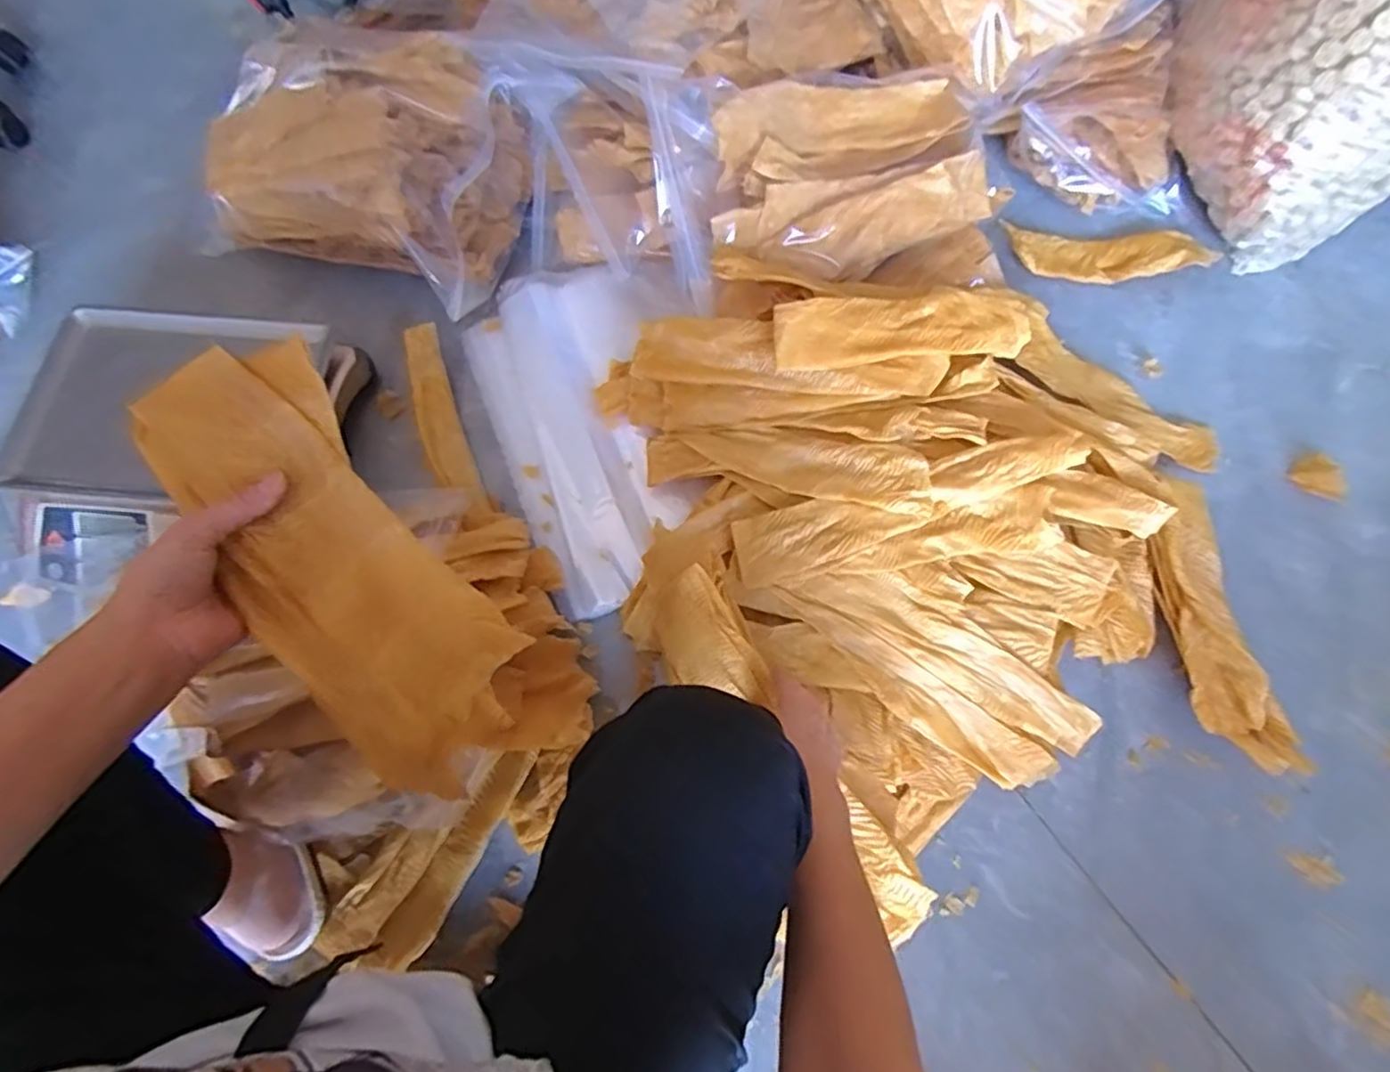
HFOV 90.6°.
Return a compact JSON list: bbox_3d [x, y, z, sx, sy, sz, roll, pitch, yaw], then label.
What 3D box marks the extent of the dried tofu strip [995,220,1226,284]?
[{"bbox_3d":[0.561,-0.390,0.948,0.277,0.046,0.093,-6,70,-1],"label":"dried tofu strip"}]

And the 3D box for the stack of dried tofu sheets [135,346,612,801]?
[{"bbox_3d":[-0.217,0.020,0.426,0.124,0.046,0.297,-40,95,-13],"label":"stack of dried tofu sheets"}]

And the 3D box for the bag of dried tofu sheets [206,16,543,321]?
[{"bbox_3d":[-0.424,-0.476,0.849,0.409,0.214,0.293,18,71,8],"label":"bag of dried tofu sheets"}]

